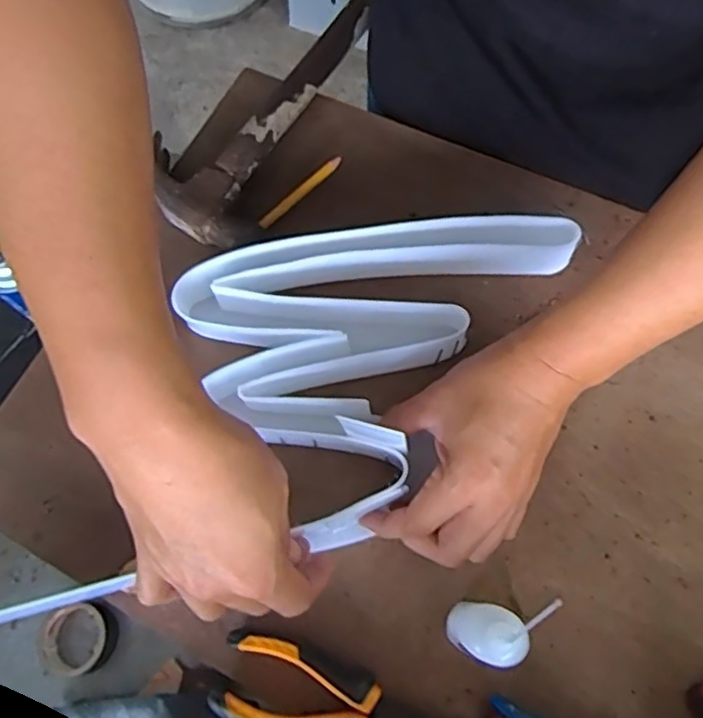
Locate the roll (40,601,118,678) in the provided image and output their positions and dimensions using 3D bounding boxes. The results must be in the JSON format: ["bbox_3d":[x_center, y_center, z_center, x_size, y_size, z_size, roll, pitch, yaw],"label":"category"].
[{"bbox_3d":[-0.175,0.180,0.413,0.043,0.021,0.043,-5,67,1],"label":"roll"}]

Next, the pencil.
[{"bbox_3d":[-0.040,-0.132,0.504,0.082,0.014,0.007,-40,71,-13],"label":"pencil"}]

